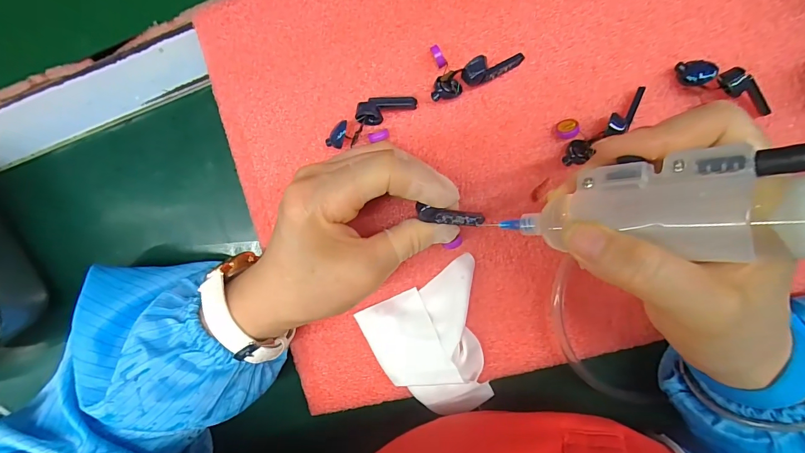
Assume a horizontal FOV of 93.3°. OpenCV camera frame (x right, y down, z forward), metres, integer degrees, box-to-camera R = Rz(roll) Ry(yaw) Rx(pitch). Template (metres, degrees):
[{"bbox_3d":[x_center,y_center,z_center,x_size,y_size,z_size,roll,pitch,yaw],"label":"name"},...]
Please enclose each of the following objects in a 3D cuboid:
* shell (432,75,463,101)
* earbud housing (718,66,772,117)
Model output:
[{"bbox_3d":[0.025,-0.078,0.216,0.017,0.012,0.012,-9,97,4],"label":"shell"},{"bbox_3d":[0.181,-0.070,0.200,0.033,0.012,0.008,31,54,-19],"label":"earbud housing"}]

